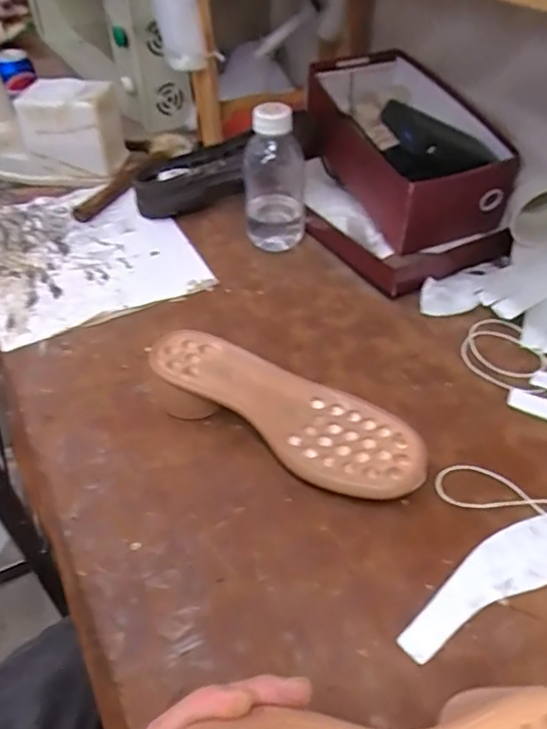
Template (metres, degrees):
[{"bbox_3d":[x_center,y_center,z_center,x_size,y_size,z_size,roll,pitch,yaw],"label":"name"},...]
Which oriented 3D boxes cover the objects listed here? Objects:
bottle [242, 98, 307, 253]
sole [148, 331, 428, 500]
[{"bbox_3d":[0.001,-0.218,0.647,0.070,0.152,0.055,-3,44,0],"label":"bottle"},{"bbox_3d":[0.012,0.034,0.473,0.234,0.050,0.089,21,49,22],"label":"sole"}]

